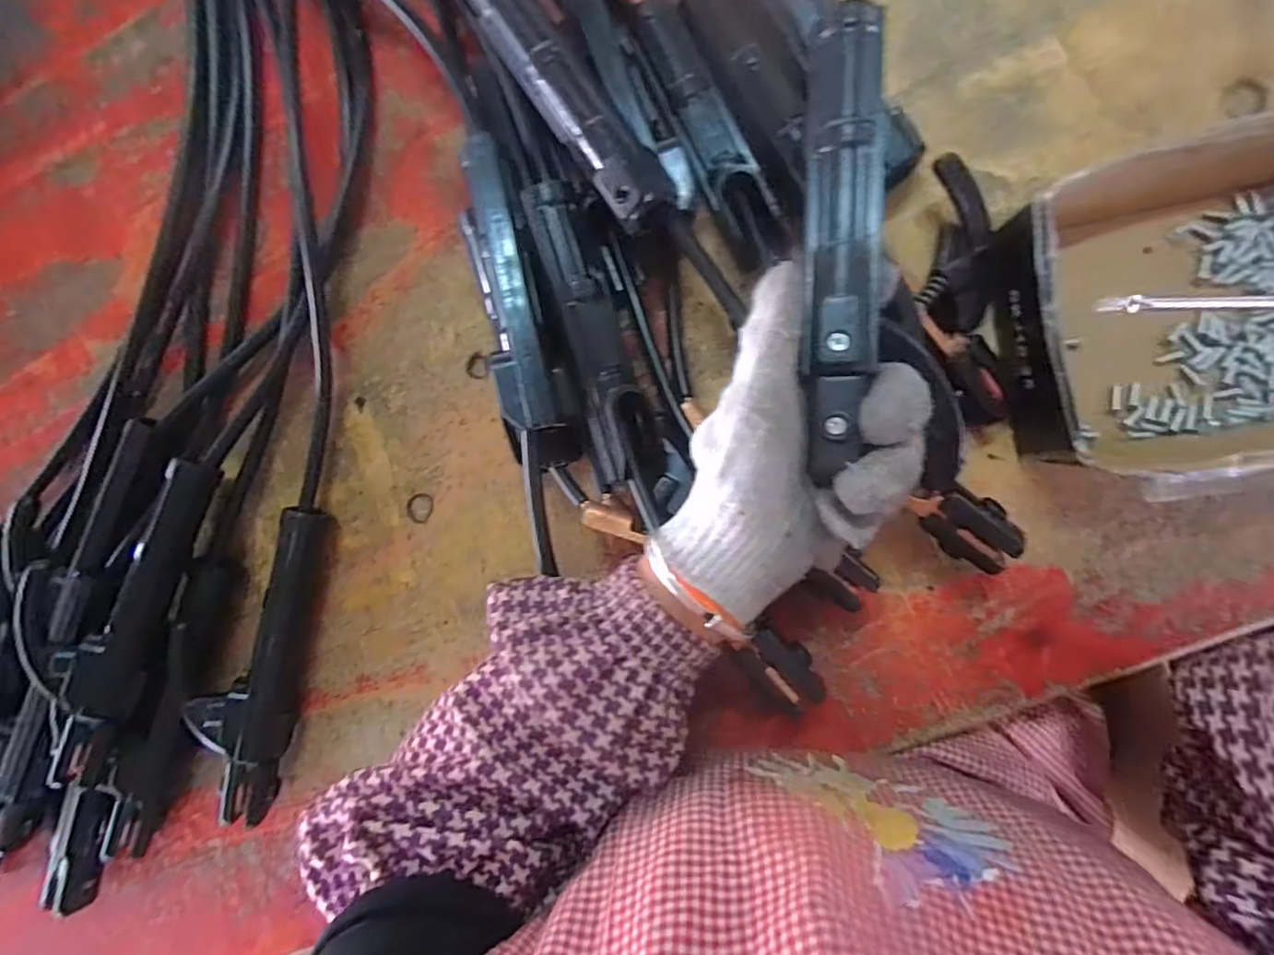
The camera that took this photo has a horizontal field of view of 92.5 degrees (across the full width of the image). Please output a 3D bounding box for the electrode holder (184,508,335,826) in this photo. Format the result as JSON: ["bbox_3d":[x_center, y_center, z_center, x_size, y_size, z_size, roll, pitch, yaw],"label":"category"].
[{"bbox_3d":[-0.235,0.115,0.381,0.044,0.038,0.196,12,91,10],"label":"electrode holder"}]

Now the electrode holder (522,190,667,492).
[{"bbox_3d":[-0.022,-0.075,0.317,0.032,0.029,0.157,-17,88,10],"label":"electrode holder"}]

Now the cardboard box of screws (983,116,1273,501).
[{"bbox_3d":[0.282,-0.079,0.286,0.194,0.058,0.154,-10,88,9],"label":"cardboard box of screws"}]

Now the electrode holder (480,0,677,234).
[{"bbox_3d":[-0.032,-0.197,0.320,0.035,0.041,0.154,-34,85,9],"label":"electrode holder"}]

